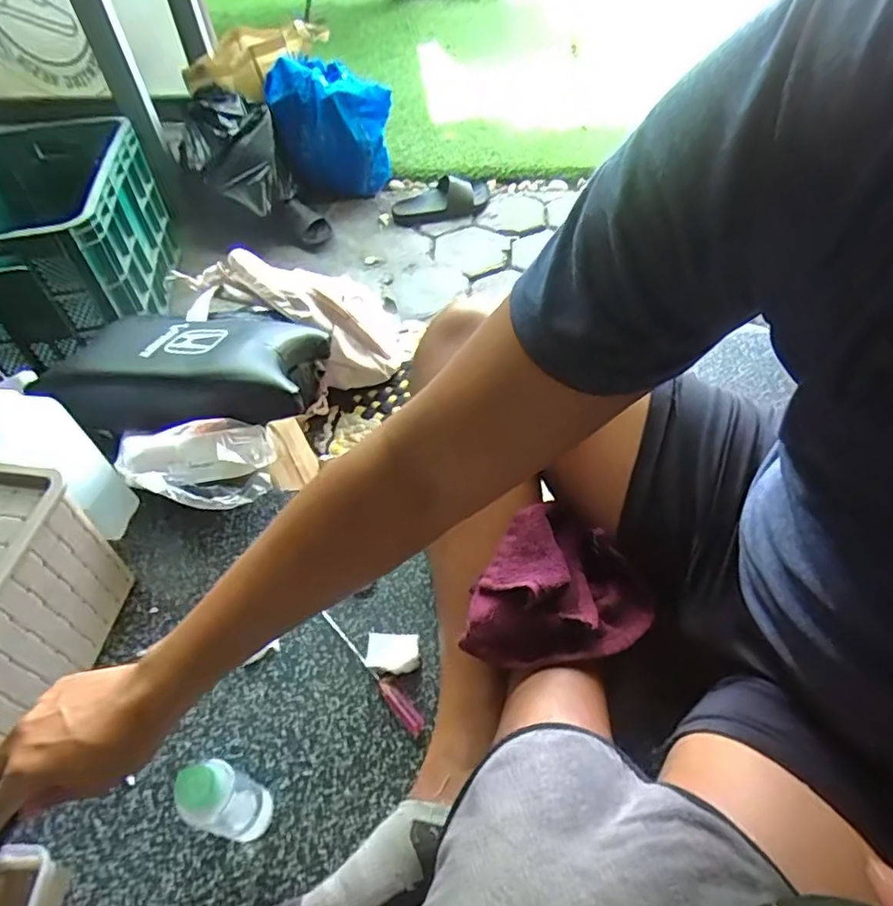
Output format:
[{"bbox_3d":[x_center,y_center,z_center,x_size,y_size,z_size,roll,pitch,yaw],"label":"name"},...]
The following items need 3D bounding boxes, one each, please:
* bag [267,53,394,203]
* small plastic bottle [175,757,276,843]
[{"bbox_3d":[-0.299,-0.875,1.570,0.308,0.284,0.217,-11,51,-5],"label":"bag"},{"bbox_3d":[-0.175,0.276,0.465,0.045,0.133,0.045,-2,51,3],"label":"small plastic bottle"}]

